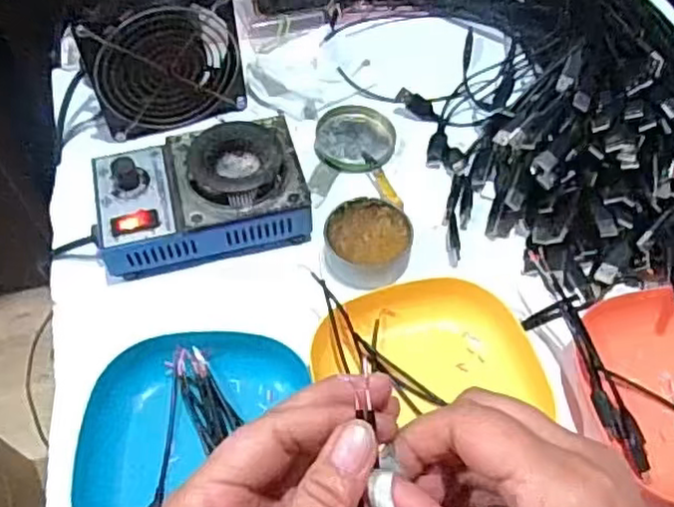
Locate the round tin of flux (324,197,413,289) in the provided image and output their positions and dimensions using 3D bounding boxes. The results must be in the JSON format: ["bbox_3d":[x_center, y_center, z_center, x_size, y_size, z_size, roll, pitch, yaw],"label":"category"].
[{"bbox_3d":[0.023,-0.008,0.505,0.063,0.024,0.063,0,57,0],"label":"round tin of flux"}]

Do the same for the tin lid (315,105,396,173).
[{"bbox_3d":[0.016,-0.099,0.579,0.065,0.007,0.070,0,57,0],"label":"tin lid"}]

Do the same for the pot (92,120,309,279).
[{"bbox_3d":[-0.102,-0.046,0.510,0.152,0.058,0.095,-13,57,-8],"label":"pot"}]

